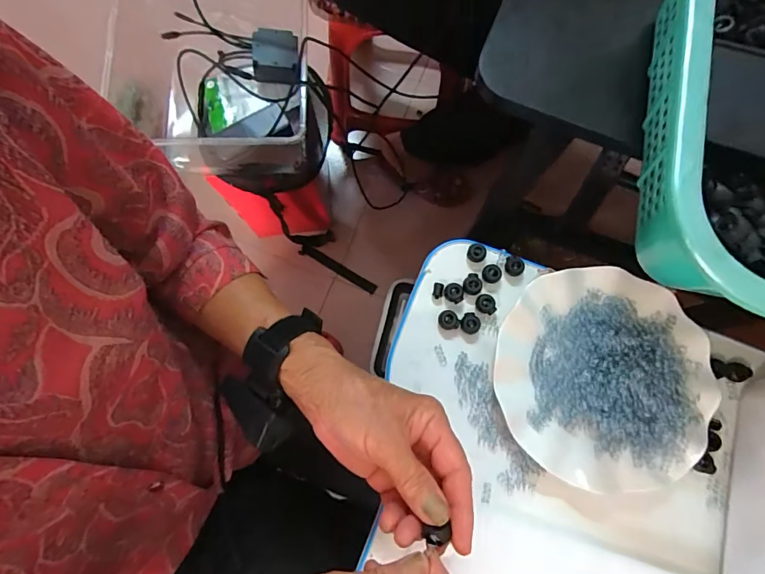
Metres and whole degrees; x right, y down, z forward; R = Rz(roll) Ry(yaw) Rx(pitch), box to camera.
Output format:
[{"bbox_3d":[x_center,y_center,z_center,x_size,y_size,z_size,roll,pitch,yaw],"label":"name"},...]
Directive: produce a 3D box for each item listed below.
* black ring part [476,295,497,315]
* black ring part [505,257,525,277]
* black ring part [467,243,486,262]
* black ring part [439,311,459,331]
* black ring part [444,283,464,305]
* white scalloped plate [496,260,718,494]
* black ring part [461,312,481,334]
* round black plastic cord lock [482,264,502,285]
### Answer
[{"bbox_3d":[0.096,0.016,0.393,0.018,0.005,0.018,2,78,1],"label":"black ring part"},{"bbox_3d":[0.124,-0.019,0.401,0.018,0.013,0.015,43,82,8],"label":"black ring part"},{"bbox_3d":[0.089,-0.032,0.403,0.017,0.010,0.016,0,78,1],"label":"black ring part"},{"bbox_3d":[0.061,0.031,0.392,0.017,0.009,0.017,0,78,1],"label":"black ring part"},{"bbox_3d":[0.066,0.005,0.396,0.018,0.009,0.017,20,79,5],"label":"black ring part"},{"bbox_3d":[0.189,0.075,0.366,0.176,0.025,0.180,0,78,1],"label":"white scalloped plate"},{"bbox_3d":[0.080,0.033,0.390,0.017,0.010,0.019,5,78,2],"label":"black ring part"},{"bbox_3d":[0.102,-0.012,0.399,0.018,0.006,0.017,0,78,1],"label":"round black plastic cord lock"}]

